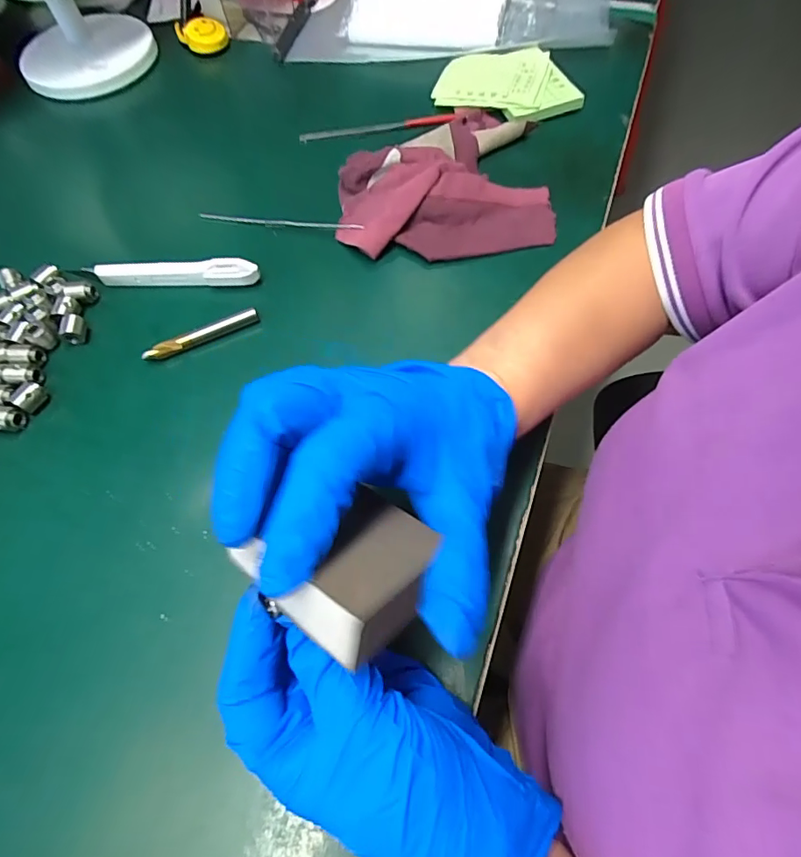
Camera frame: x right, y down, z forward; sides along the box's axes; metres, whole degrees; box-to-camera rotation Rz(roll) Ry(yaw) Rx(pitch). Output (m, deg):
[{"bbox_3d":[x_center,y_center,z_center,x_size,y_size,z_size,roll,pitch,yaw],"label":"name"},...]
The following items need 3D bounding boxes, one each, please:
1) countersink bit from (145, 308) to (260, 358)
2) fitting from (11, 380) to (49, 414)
[{"bbox_3d":[-0.139,-0.065,0.343,0.080,0.012,0.009,-26,64,-10],"label":"countersink bit"},{"bbox_3d":[-0.244,-0.020,0.324,0.016,0.016,0.018,28,68,16],"label":"fitting"}]

